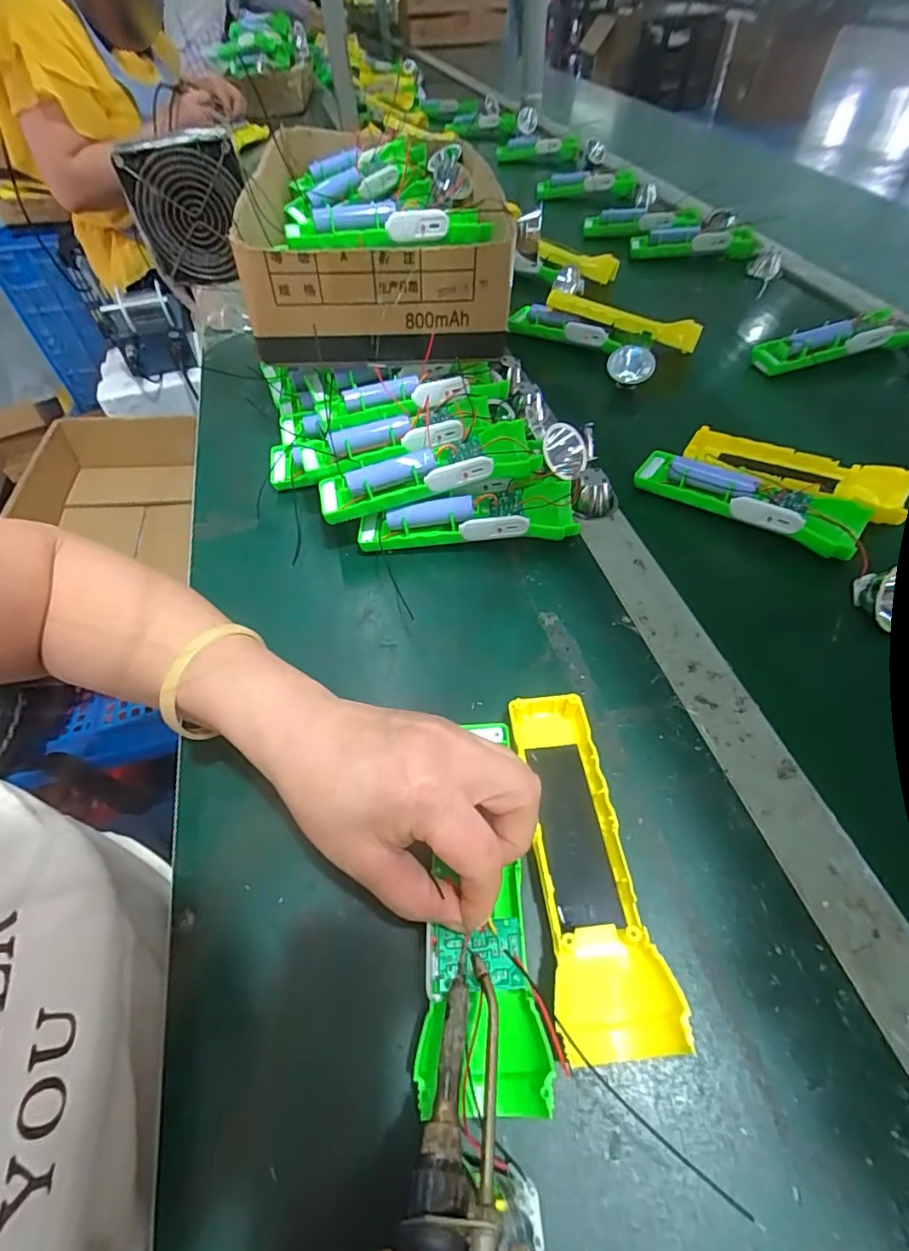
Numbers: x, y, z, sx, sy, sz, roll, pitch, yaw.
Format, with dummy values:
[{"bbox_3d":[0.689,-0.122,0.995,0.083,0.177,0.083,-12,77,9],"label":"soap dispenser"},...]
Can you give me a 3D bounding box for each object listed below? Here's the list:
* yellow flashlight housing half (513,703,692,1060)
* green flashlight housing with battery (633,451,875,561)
[{"bbox_3d":[0.061,0.111,0.260,0.045,0.025,0.164,-8,53,-1],"label":"yellow flashlight housing half"},{"bbox_3d":[0.225,-0.101,0.404,0.163,0.022,0.054,26,59,22],"label":"green flashlight housing with battery"}]

